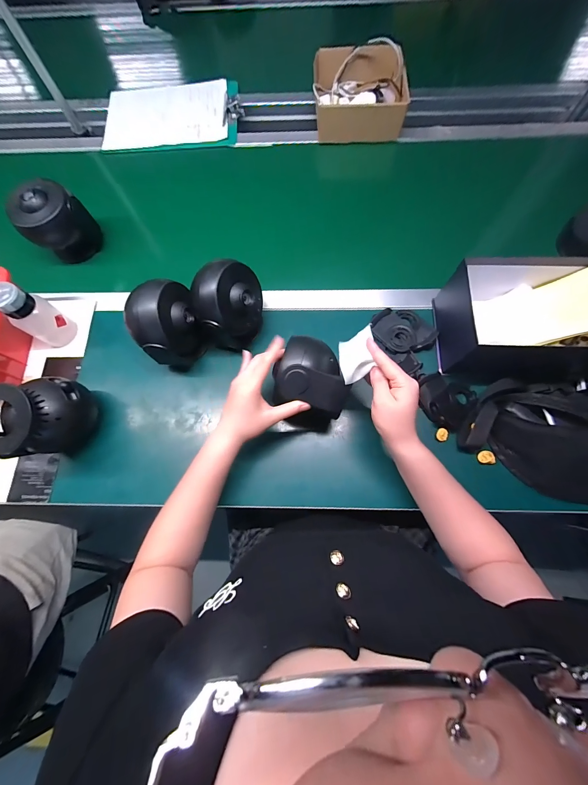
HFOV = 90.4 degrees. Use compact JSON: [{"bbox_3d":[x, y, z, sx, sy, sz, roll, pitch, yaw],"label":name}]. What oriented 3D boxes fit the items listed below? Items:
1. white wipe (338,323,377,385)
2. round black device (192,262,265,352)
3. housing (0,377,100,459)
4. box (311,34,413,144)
[{"bbox_3d":[0.081,-0.052,0.384,0.041,0.019,0.078,2,72,2],"label":"white wipe"},{"bbox_3d":[-0.105,-0.135,0.478,0.100,0.149,0.096,0,72,1],"label":"round black device"},{"bbox_3d":[-0.371,0.037,0.436,0.124,0.125,0.093,-43,76,-11],"label":"housing"},{"bbox_3d":[0.144,-0.669,0.662,0.192,0.091,0.186,0,72,2],"label":"box"}]

